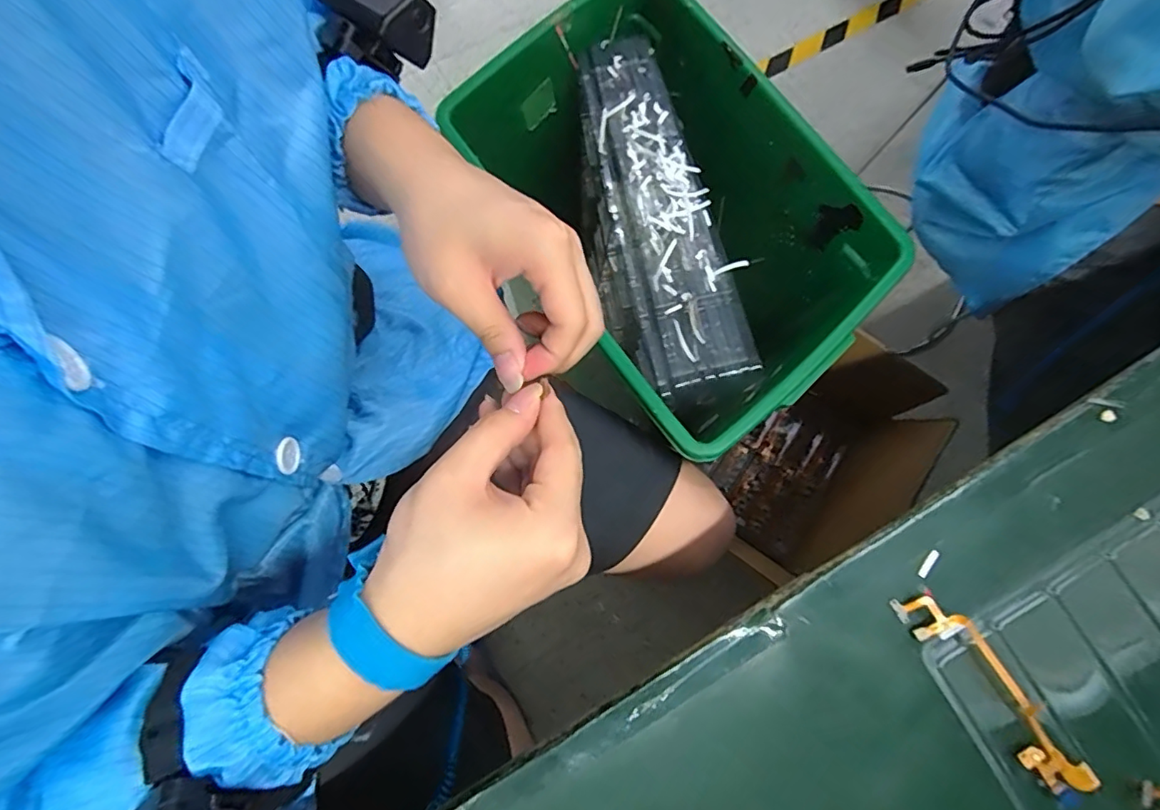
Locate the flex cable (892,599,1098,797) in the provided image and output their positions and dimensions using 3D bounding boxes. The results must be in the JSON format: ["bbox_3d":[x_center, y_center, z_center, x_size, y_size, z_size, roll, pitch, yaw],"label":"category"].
[{"bbox_3d":[0.230,0.158,0.302,0.028,0.009,0.131,-37,79,-10],"label":"flex cable"}]

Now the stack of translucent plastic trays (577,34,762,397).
[{"bbox_3d":[0.069,-0.201,0.579,0.123,0.058,0.401,-14,80,-4],"label":"stack of translucent plastic trays"}]

